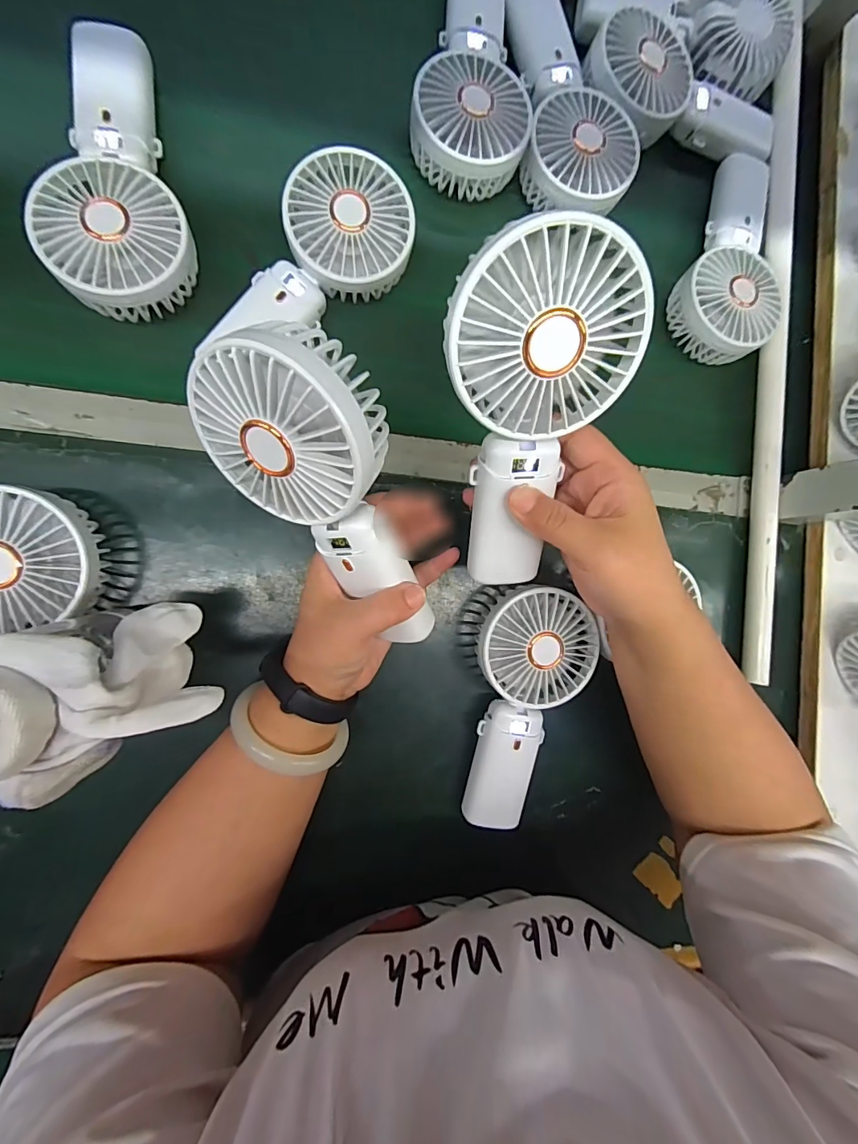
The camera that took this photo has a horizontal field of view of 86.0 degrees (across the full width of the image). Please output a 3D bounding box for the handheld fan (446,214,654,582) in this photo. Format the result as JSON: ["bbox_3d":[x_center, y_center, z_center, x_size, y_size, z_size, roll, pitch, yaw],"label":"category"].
[{"bbox_3d":[0.048,-0.072,0.239,0.084,0.036,0.177,-6,132,-9],"label":"handheld fan"}]

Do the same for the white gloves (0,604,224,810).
[{"bbox_3d":[-0.163,0.052,0.207,0.106,0.077,0.078,-30,94,-10],"label":"white gloves"}]

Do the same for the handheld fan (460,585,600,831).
[{"bbox_3d":[0.075,0.102,0.349,0.089,0.046,0.179,2,88,-11],"label":"handheld fan"}]

